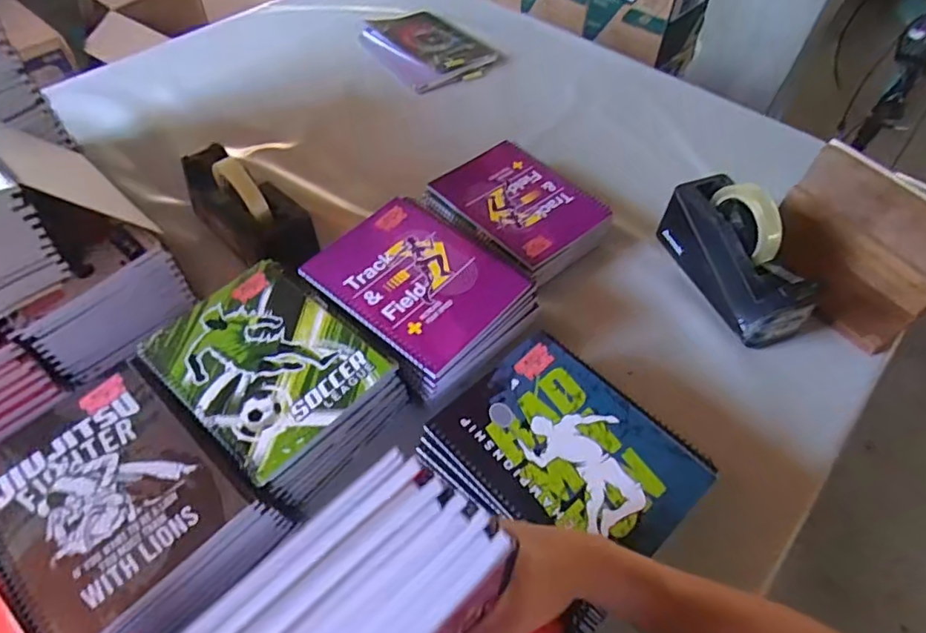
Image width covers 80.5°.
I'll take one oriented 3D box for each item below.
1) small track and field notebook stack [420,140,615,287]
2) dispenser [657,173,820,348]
[{"bbox_3d":[0.075,-0.143,0.718,0.155,0.040,0.206,-37,63,-25],"label":"small track and field notebook stack"},{"bbox_3d":[0.329,-0.075,0.658,0.067,0.131,0.204,-18,56,-14],"label":"dispenser"}]

